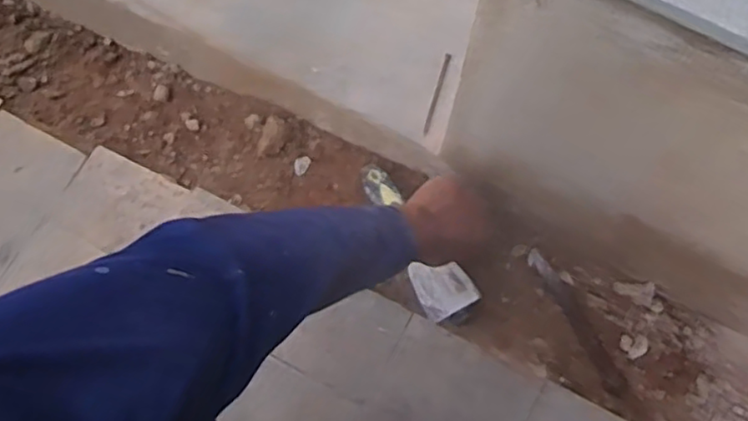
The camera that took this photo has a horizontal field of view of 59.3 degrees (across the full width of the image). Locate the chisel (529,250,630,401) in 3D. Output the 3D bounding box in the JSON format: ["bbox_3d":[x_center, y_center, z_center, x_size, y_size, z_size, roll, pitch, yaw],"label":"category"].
[{"bbox_3d":[0.218,0.119,0.706,0.020,0.013,0.172,-28,75,-8],"label":"chisel"}]

